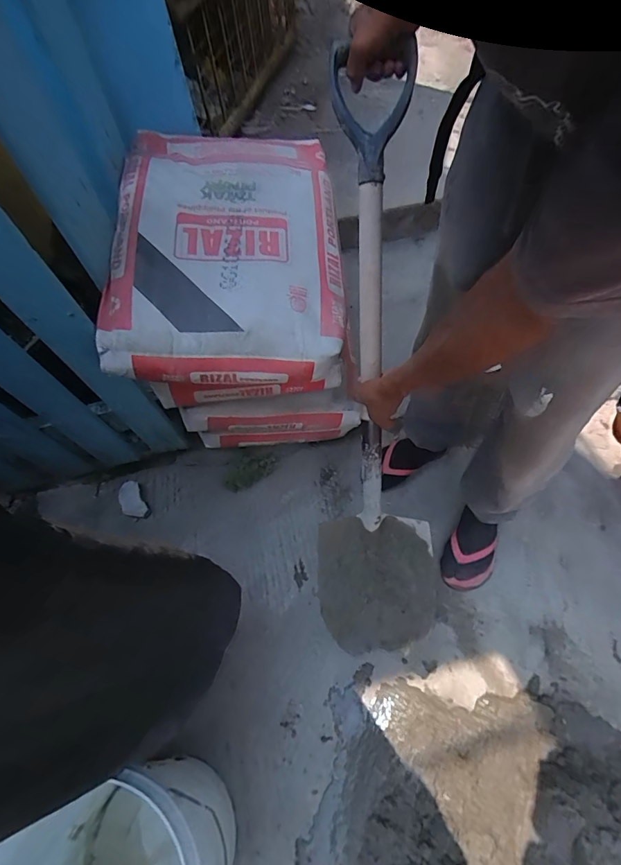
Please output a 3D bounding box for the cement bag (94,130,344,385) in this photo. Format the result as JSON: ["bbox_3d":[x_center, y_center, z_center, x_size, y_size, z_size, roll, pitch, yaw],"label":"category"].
[{"bbox_3d":[-0.152,-0.368,0.808,0.417,0.144,0.556,-3,63,1],"label":"cement bag"}]

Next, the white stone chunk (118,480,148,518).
[{"bbox_3d":[-0.493,0.185,1.115,0.066,0.024,0.118,-25,65,-10],"label":"white stone chunk"}]

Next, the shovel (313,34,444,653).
[{"bbox_3d":[0.117,-0.037,0.684,0.211,0.951,0.101,-2,19,1],"label":"shovel"}]

